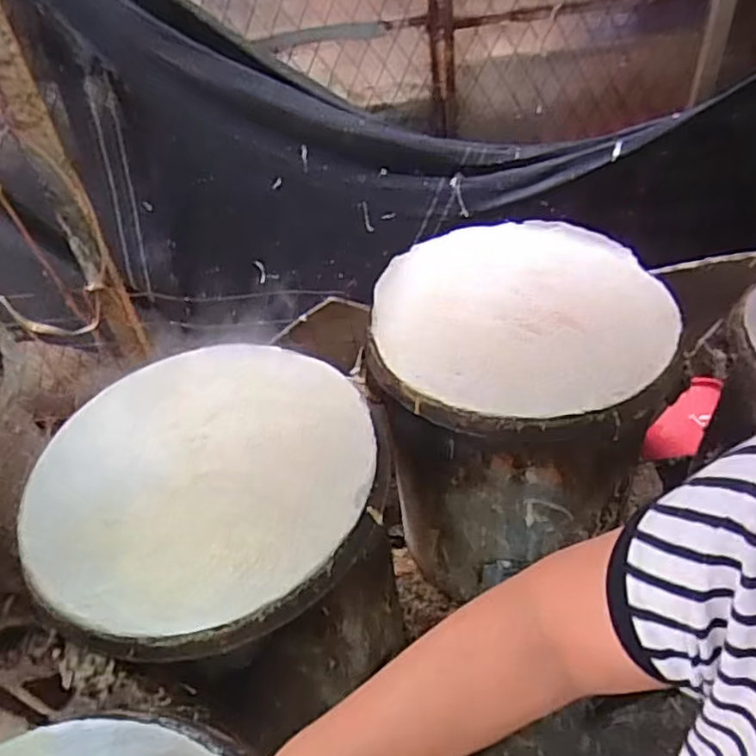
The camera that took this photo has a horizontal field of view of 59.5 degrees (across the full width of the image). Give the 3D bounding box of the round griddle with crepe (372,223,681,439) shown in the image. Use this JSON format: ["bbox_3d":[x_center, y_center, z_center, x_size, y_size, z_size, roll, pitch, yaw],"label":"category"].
[{"bbox_3d":[0.183,-0.079,0.841,0.367,0.042,0.367,13,47,19],"label":"round griddle with crepe"}]

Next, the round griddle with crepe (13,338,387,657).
[{"bbox_3d":[-0.184,0.103,0.708,0.361,0.038,0.357,-3,44,3],"label":"round griddle with crepe"}]

